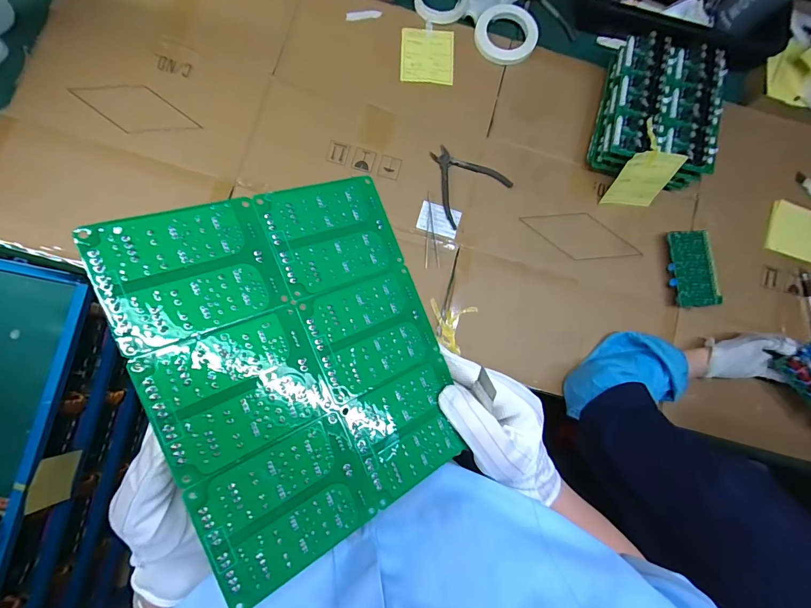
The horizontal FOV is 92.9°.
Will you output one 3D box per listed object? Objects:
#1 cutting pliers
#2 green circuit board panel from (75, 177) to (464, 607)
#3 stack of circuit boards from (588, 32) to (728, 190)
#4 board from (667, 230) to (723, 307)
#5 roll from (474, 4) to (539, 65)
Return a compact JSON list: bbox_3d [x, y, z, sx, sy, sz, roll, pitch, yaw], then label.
[{"bbox_3d":[0.097,-0.218,0.668,0.126,0.008,0.126,-36,87,-7],"label":"cutting pliers"},{"bbox_3d":[-0.056,0.031,0.237,0.171,0.004,0.206,-23,91,-32],"label":"green circuit board panel"},{"bbox_3d":[0.421,-0.318,0.645,0.164,0.079,0.204,10,83,-3],"label":"stack of circuit boards"},{"bbox_3d":[0.488,-0.060,0.658,0.068,0.029,0.128,-6,84,-4],"label":"board"},{"bbox_3d":[0.184,-0.491,0.697,0.110,0.011,0.113,0,84,-4],"label":"roll"}]

